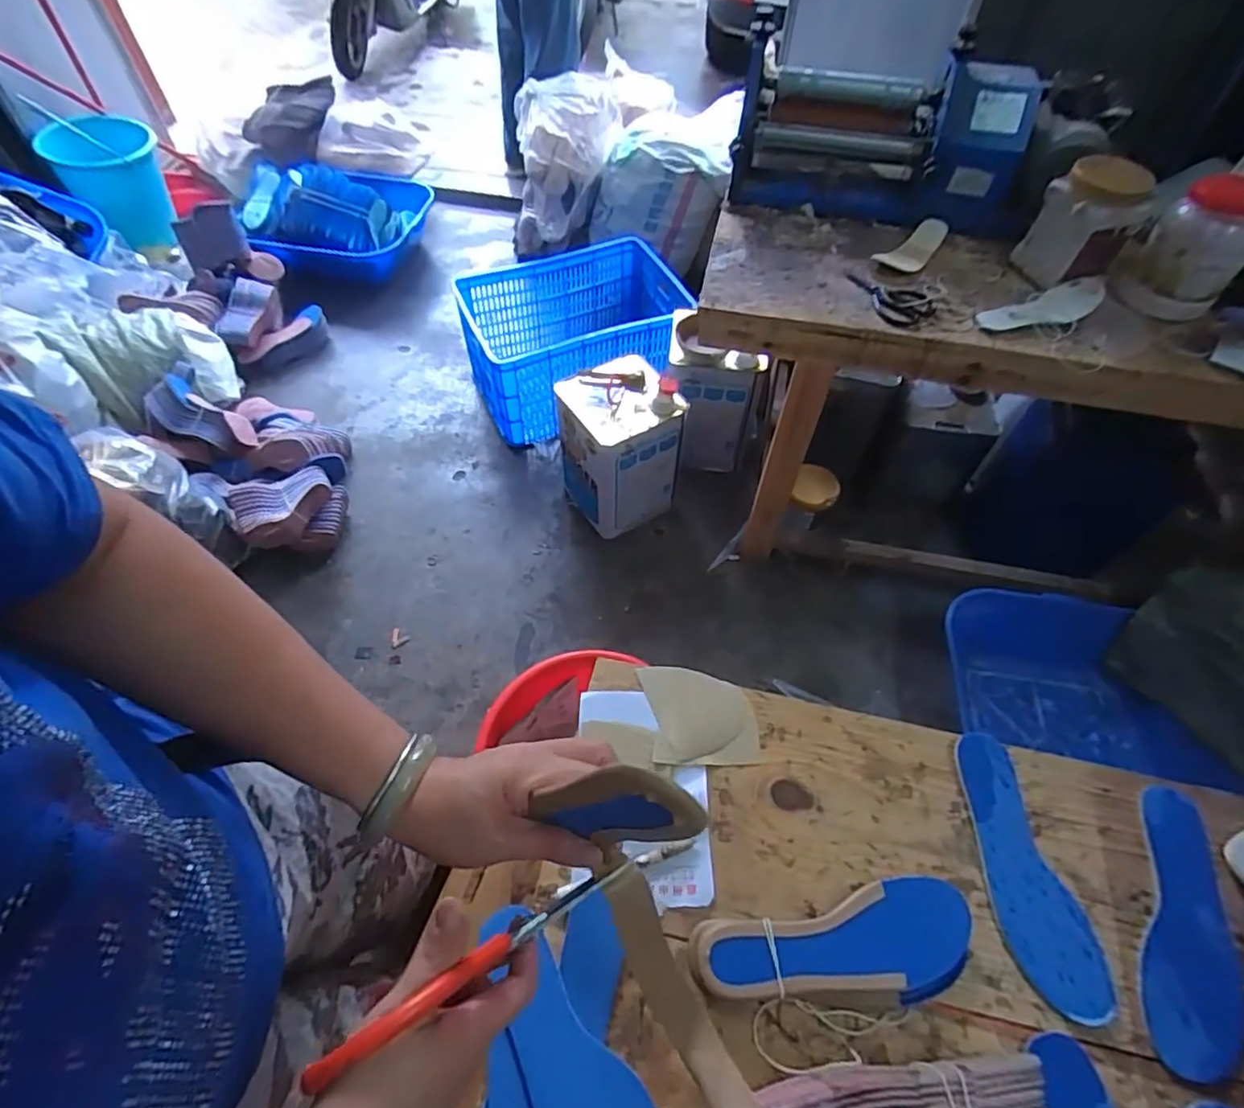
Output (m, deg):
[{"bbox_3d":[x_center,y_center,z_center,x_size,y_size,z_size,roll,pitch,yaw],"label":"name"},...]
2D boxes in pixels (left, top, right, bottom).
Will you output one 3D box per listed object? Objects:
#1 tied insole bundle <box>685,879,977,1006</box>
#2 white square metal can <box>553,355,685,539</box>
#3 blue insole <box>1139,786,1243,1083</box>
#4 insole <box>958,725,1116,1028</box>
[{"bbox_3d":[0.179,0.333,0.532,0.236,0.028,0.082,-8,55,-7],"label":"tied insole bundle"},{"bbox_3d":[-0.011,-0.253,1.594,0.230,0.377,0.248,-27,60,-19],"label":"white square metal can"},{"bbox_3d":[0.496,0.320,0.556,0.075,0.004,0.233,22,57,14],"label":"blue insole"},{"bbox_3d":[0.361,0.284,0.581,0.076,0.007,0.231,-7,56,-6],"label":"insole"}]

